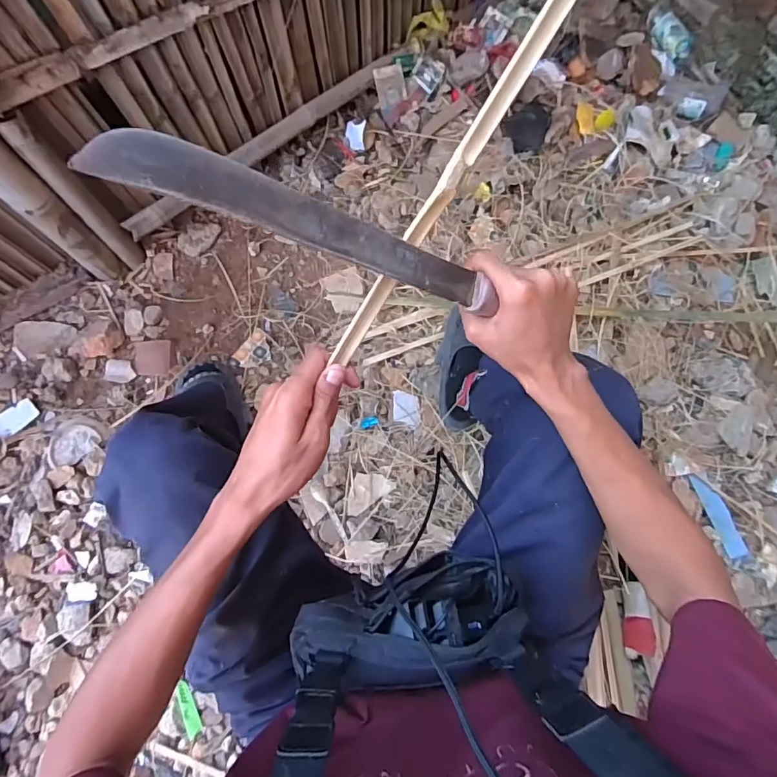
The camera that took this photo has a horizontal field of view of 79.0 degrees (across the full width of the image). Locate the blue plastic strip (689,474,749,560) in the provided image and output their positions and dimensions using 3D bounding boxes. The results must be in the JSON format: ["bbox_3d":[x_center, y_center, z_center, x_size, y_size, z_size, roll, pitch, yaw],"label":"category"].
[{"bbox_3d":[0.696,0.266,0.993,0.043,0.015,0.184,-21,76,-7],"label":"blue plastic strip"}]

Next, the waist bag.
[{"bbox_3d":[0.022,0.234,0.470,0.225,0.116,0.097,-16,76,-6],"label":"waist bag"}]

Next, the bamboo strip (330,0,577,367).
[{"bbox_3d":[0.189,-0.366,0.298,0.021,0.017,0.844,36,104,5],"label":"bamboo strip"}]

